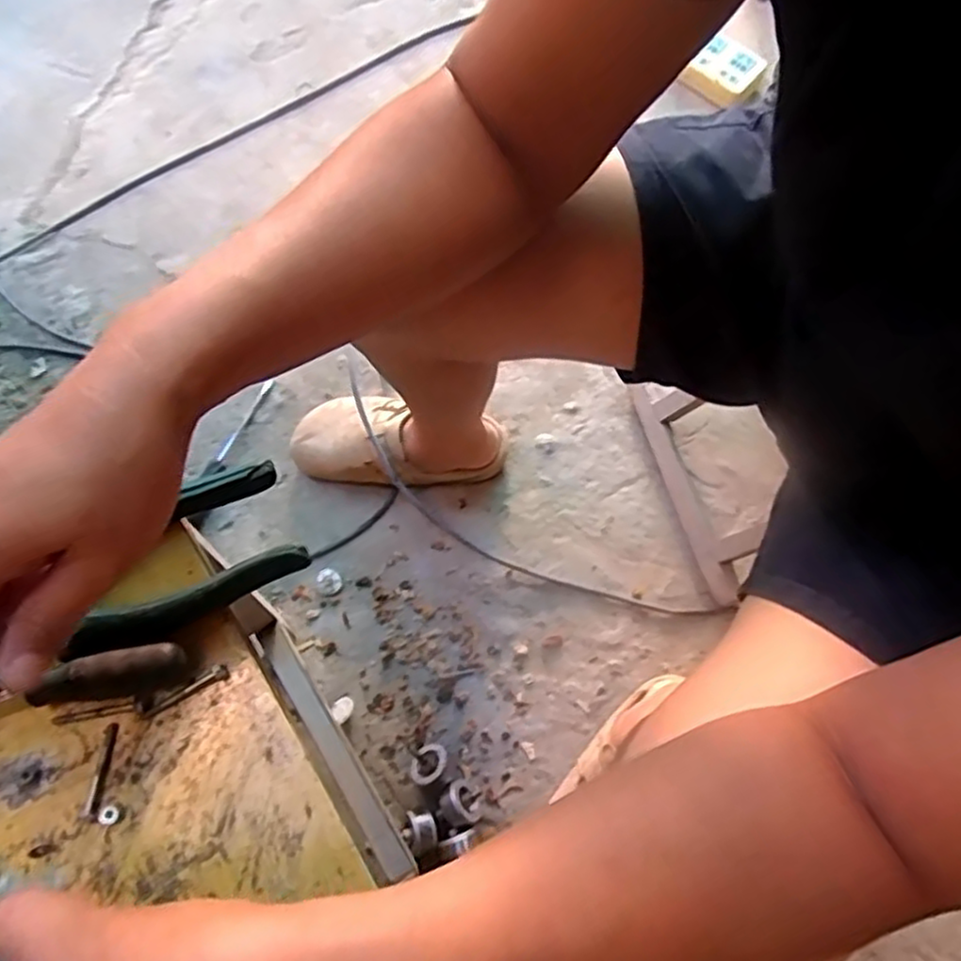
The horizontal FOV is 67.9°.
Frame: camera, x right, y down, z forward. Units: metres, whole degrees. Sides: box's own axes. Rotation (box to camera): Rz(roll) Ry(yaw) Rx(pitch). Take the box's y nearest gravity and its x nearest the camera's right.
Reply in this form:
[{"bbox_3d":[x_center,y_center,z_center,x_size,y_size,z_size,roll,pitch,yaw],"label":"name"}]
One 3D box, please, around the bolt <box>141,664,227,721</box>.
[{"bbox_3d":[-0.144,0.103,0.346,0.043,0.004,0.006,-29,74,-9],"label":"bolt"}]

